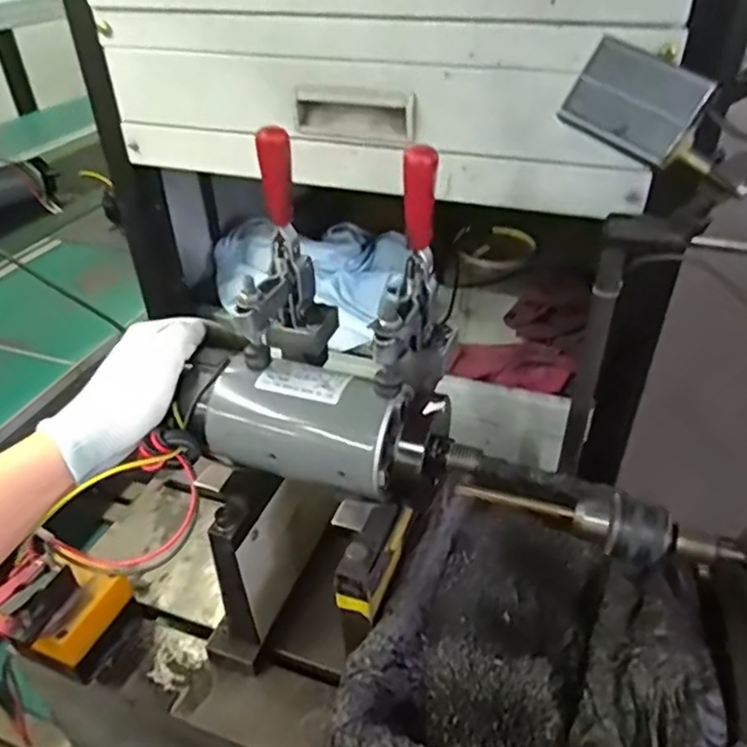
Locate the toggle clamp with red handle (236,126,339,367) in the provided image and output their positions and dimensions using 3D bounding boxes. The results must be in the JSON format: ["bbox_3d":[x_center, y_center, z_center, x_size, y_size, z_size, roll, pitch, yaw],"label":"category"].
[{"bbox_3d":[-0.058,-0.068,0.432,0.048,0.168,0.099,4,39,3],"label":"toggle clamp with red handle"}]

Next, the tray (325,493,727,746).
[{"bbox_3d":[0.109,0.198,0.434,0.211,0.117,0.279,14,40,15],"label":"tray"}]

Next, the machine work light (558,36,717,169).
[{"bbox_3d":[0.133,-0.137,0.317,0.062,0.044,0.010,37,19,20],"label":"machine work light"}]

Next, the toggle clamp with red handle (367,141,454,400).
[{"bbox_3d":[0.030,-0.043,0.397,0.047,0.167,0.084,7,39,7],"label":"toggle clamp with red handle"}]

